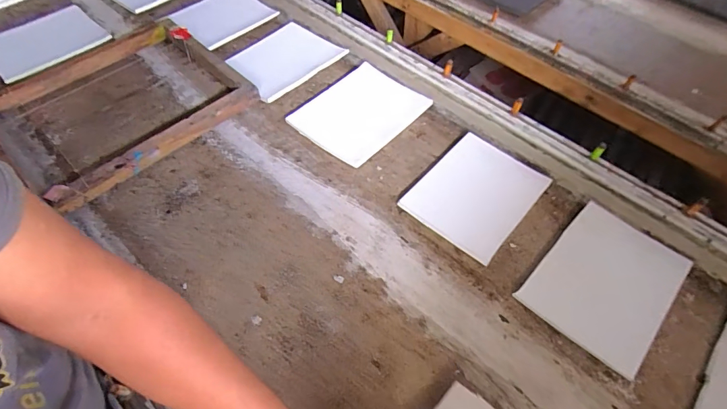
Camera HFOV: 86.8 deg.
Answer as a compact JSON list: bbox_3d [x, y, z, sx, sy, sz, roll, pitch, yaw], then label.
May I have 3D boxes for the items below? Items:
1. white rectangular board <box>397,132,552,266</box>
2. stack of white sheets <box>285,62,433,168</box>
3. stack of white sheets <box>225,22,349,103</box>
[{"bbox_3d":[0.231,-0.025,0.794,0.203,0.018,0.250,37,63,21],"label":"white rectangular board"},{"bbox_3d":[-0.009,-0.222,0.921,0.218,0.015,0.279,38,64,21],"label":"stack of white sheets"},{"bbox_3d":[-0.208,-0.391,1.026,0.258,0.013,0.204,-38,65,-23],"label":"stack of white sheets"}]

